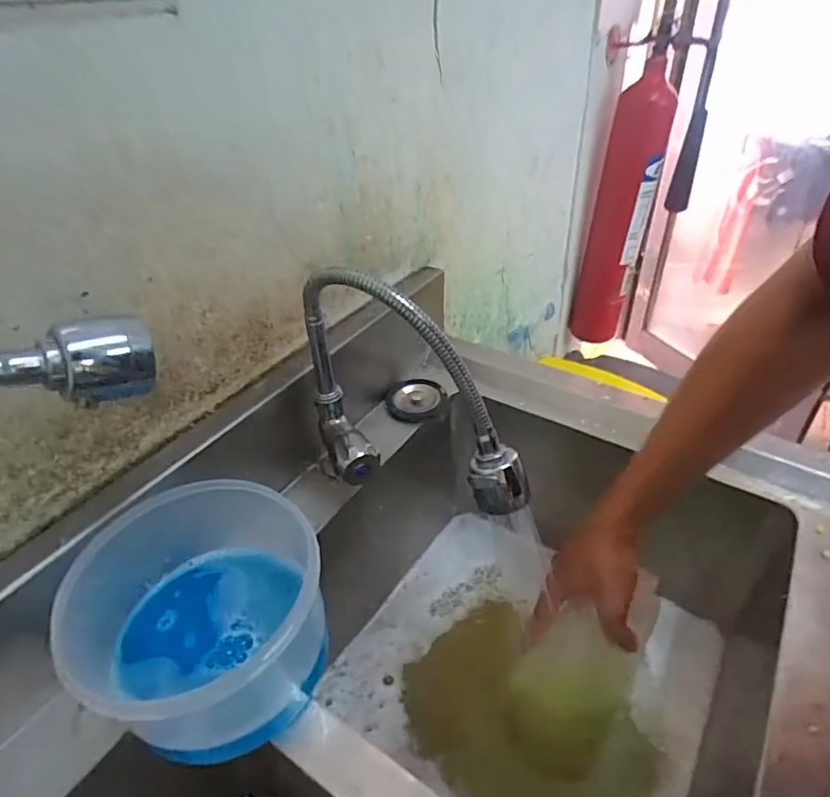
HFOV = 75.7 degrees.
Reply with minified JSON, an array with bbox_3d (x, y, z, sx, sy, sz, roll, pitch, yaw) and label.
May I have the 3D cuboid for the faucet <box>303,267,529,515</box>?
[{"bbox_3d":[-0.013,-0.004,0.465,0.238,0.197,0.058,17,41,24],"label":"faucet"}]

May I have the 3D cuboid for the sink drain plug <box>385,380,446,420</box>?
[{"bbox_3d":[0.002,-0.001,0.693,0.076,0.013,0.077,-5,37,-3],"label":"sink drain plug"}]

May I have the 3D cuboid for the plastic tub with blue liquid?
[{"bbox_3d":[-0.179,0.173,0.432,0.201,0.105,0.205,-23,41,-25],"label":"plastic tub with blue liquid"}]

